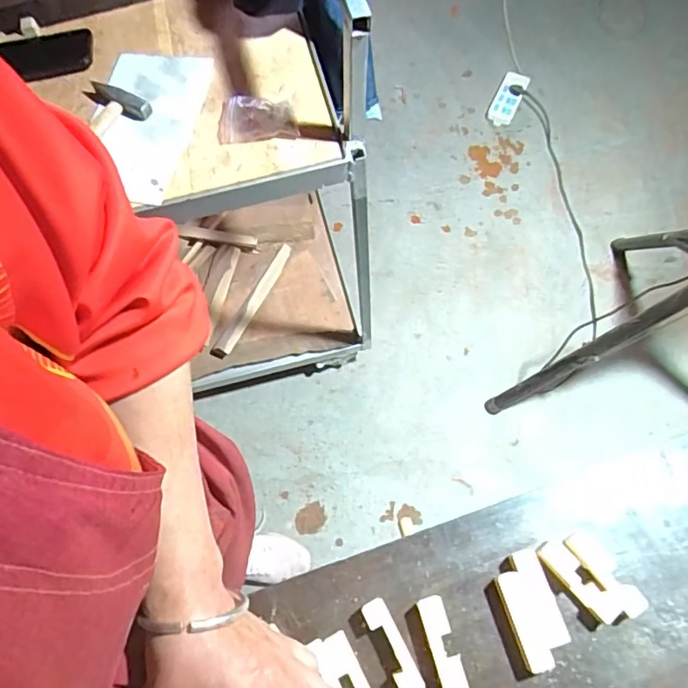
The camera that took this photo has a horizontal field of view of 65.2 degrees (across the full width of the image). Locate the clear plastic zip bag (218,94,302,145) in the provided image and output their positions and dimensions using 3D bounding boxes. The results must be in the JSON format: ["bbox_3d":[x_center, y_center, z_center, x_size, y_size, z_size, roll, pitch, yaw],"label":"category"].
[{"bbox_3d":[-0.110,-0.289,0.678,0.099,0.030,0.063,-2,69,1],"label":"clear plastic zip bag"}]

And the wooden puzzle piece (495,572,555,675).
[{"bbox_3d":[0.158,0.244,0.473,0.022,0.013,0.078,-16,70,-4],"label":"wooden puzzle piece"}]

